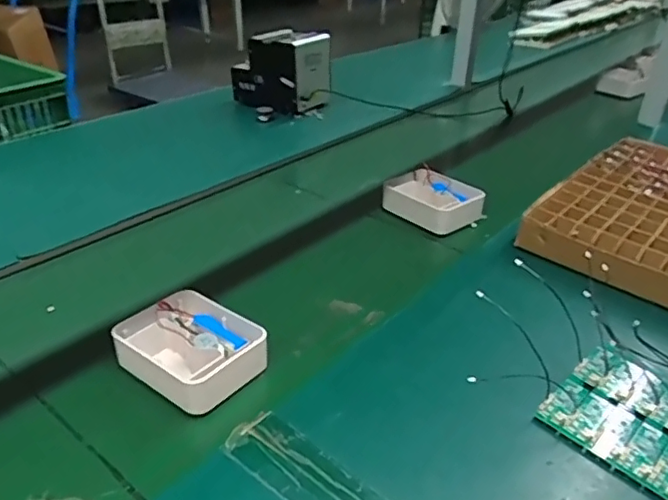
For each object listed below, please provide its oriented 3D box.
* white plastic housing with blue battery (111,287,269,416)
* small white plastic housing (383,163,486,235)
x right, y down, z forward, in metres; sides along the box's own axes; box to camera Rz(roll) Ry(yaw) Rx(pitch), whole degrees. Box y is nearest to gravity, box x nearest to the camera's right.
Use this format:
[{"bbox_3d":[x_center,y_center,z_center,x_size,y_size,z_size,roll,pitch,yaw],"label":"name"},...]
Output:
[{"bbox_3d":[-0.140,0.093,0.571,0.134,0.046,0.103,21,37,32],"label":"white plastic housing with blue battery"},{"bbox_3d":[0.143,-0.077,0.863,0.102,0.042,0.139,-22,39,-37],"label":"small white plastic housing"}]

